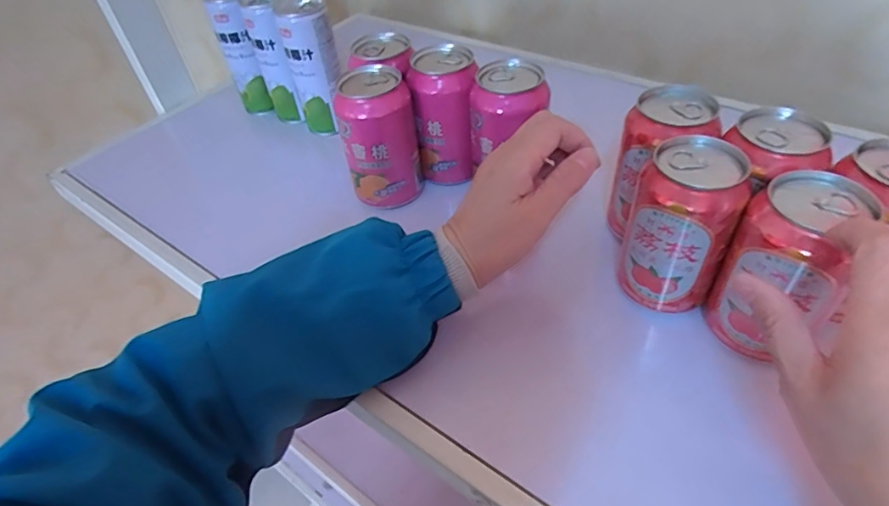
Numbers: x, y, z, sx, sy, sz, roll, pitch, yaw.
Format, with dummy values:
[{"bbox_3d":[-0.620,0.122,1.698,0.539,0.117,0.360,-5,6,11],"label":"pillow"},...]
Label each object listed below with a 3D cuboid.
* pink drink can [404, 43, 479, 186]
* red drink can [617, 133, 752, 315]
[{"bbox_3d":[0.001,-0.120,0.462,0.054,0.108,0.063,-6,45,0],"label":"pink drink can"},{"bbox_3d":[0.157,-0.015,0.345,0.057,0.105,0.054,-3,45,3],"label":"red drink can"}]

